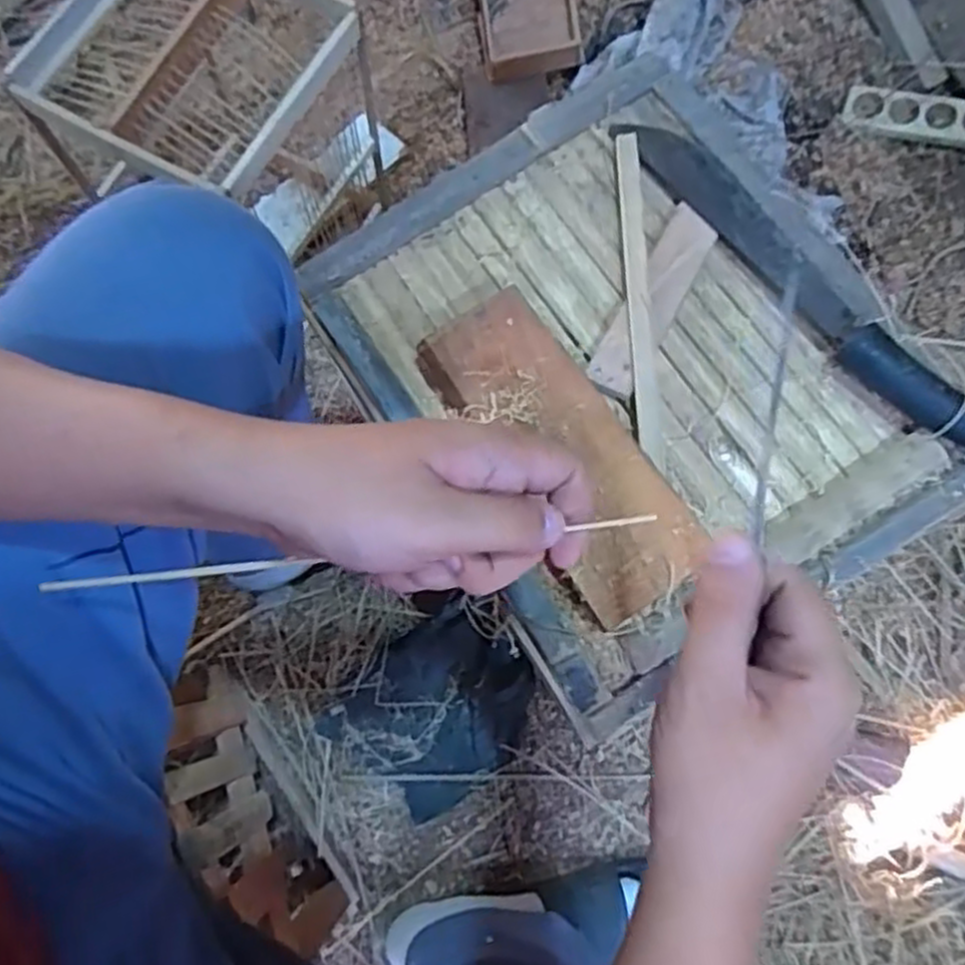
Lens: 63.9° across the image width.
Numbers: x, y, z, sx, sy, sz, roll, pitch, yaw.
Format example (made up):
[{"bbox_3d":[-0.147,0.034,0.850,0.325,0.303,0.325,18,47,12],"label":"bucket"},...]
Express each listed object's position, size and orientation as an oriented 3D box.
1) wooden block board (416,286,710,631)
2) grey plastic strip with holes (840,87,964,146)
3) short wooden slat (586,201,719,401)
[{"bbox_3d":[0.051,-0.022,0.507,0.088,0.019,0.224,-33,75,-8],"label":"wooden block board"},{"bbox_3d":[0.601,-0.458,0.981,0.273,0.015,0.060,16,94,15],"label":"grey plastic strip with holes"},{"bbox_3d":[0.121,-0.130,0.551,0.035,0.008,0.151,28,76,9],"label":"short wooden slat"}]

